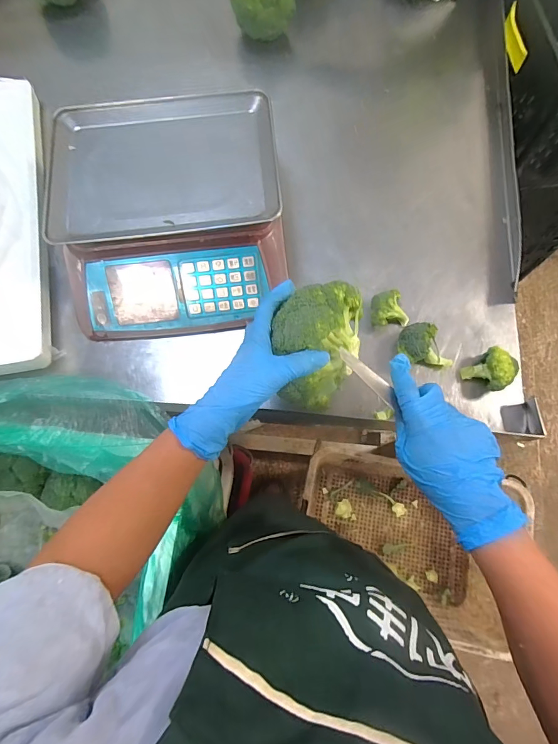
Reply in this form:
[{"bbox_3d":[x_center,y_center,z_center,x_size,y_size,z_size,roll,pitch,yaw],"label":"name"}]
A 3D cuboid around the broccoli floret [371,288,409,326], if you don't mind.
[{"bbox_3d":[0.166,-0.096,0.584,0.055,0.033,0.051,-9,74,-1],"label":"broccoli floret"}]

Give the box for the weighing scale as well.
[{"bbox_3d":[-0.163,-0.241,0.593,0.325,0.106,0.339,-6,74,0],"label":"weighing scale"}]

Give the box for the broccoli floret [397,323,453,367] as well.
[{"bbox_3d":[0.208,-0.040,0.549,0.075,0.045,0.056,-4,74,1],"label":"broccoli floret"}]

